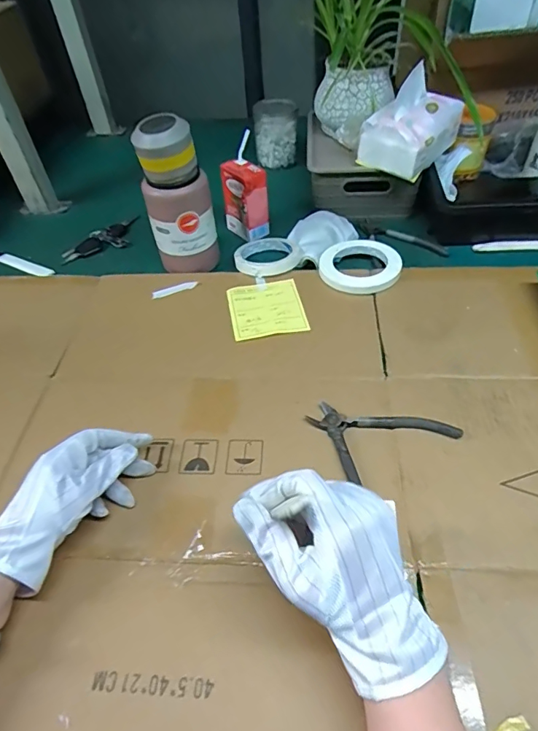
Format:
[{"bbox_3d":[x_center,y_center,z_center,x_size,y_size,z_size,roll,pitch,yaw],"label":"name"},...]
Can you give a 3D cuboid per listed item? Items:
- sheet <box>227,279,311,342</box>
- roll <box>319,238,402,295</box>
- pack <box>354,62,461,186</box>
[{"bbox_3d":[-0.005,-0.078,0.614,0.095,0.006,0.103,-10,49,-4],"label":"sheet"},{"bbox_3d":[0.125,-0.146,0.647,0.110,0.010,0.121,-3,48,3],"label":"roll"},{"bbox_3d":[0.208,-0.355,0.669,0.096,0.119,0.142,31,58,28],"label":"pack"}]

